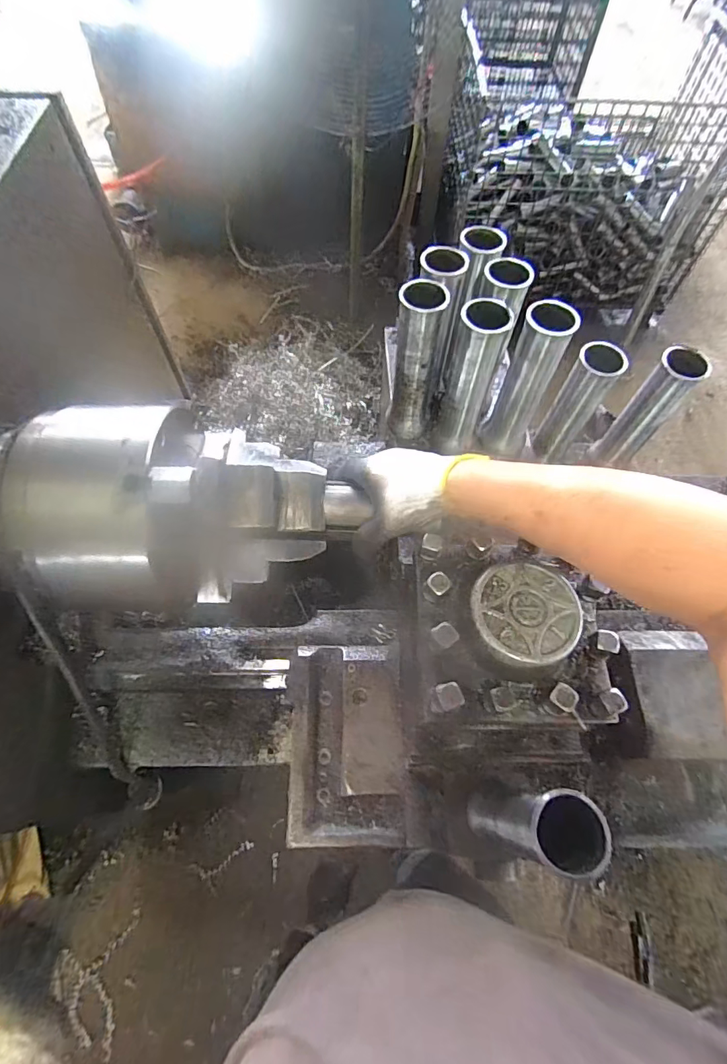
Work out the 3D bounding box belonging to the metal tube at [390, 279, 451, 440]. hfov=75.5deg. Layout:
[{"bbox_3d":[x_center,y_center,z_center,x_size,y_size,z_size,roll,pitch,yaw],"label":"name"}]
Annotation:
[{"bbox_3d":[0.060,-0.193,0.554,0.051,0.187,0.057,11,64,4],"label":"metal tube"}]

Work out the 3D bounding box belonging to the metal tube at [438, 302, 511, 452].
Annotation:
[{"bbox_3d":[0.120,-0.166,0.538,0.053,0.188,0.044,11,64,4],"label":"metal tube"}]

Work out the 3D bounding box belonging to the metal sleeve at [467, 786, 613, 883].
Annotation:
[{"bbox_3d":[0.135,0.234,0.381,0.057,0.172,0.046,12,64,5],"label":"metal sleeve"}]

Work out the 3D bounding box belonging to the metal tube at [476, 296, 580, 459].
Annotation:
[{"bbox_3d":[0.183,-0.164,0.540,0.054,0.195,0.041,16,64,6],"label":"metal tube"}]

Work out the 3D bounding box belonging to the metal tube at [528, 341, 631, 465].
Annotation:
[{"bbox_3d":[0.260,-0.151,0.586,0.050,0.171,0.051,39,69,17],"label":"metal tube"}]

